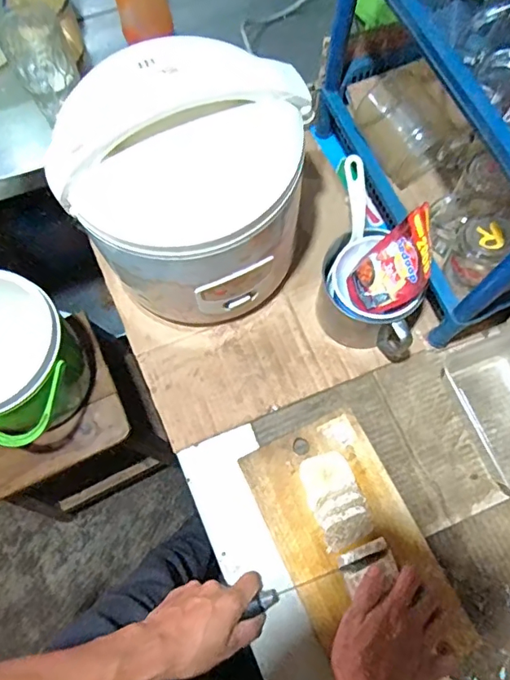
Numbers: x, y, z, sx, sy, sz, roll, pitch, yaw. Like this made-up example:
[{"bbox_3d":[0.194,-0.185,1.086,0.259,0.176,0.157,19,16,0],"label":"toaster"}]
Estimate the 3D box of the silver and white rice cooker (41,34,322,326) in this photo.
[{"bbox_3d":[-0.068,-0.162,0.578,0.235,0.234,0.224,23,73,9],"label":"silver and white rice cooker"}]

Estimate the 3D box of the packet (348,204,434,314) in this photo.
[{"bbox_3d":[0.159,-0.085,0.573,0.017,0.120,0.082,9,49,-42],"label":"packet"}]

